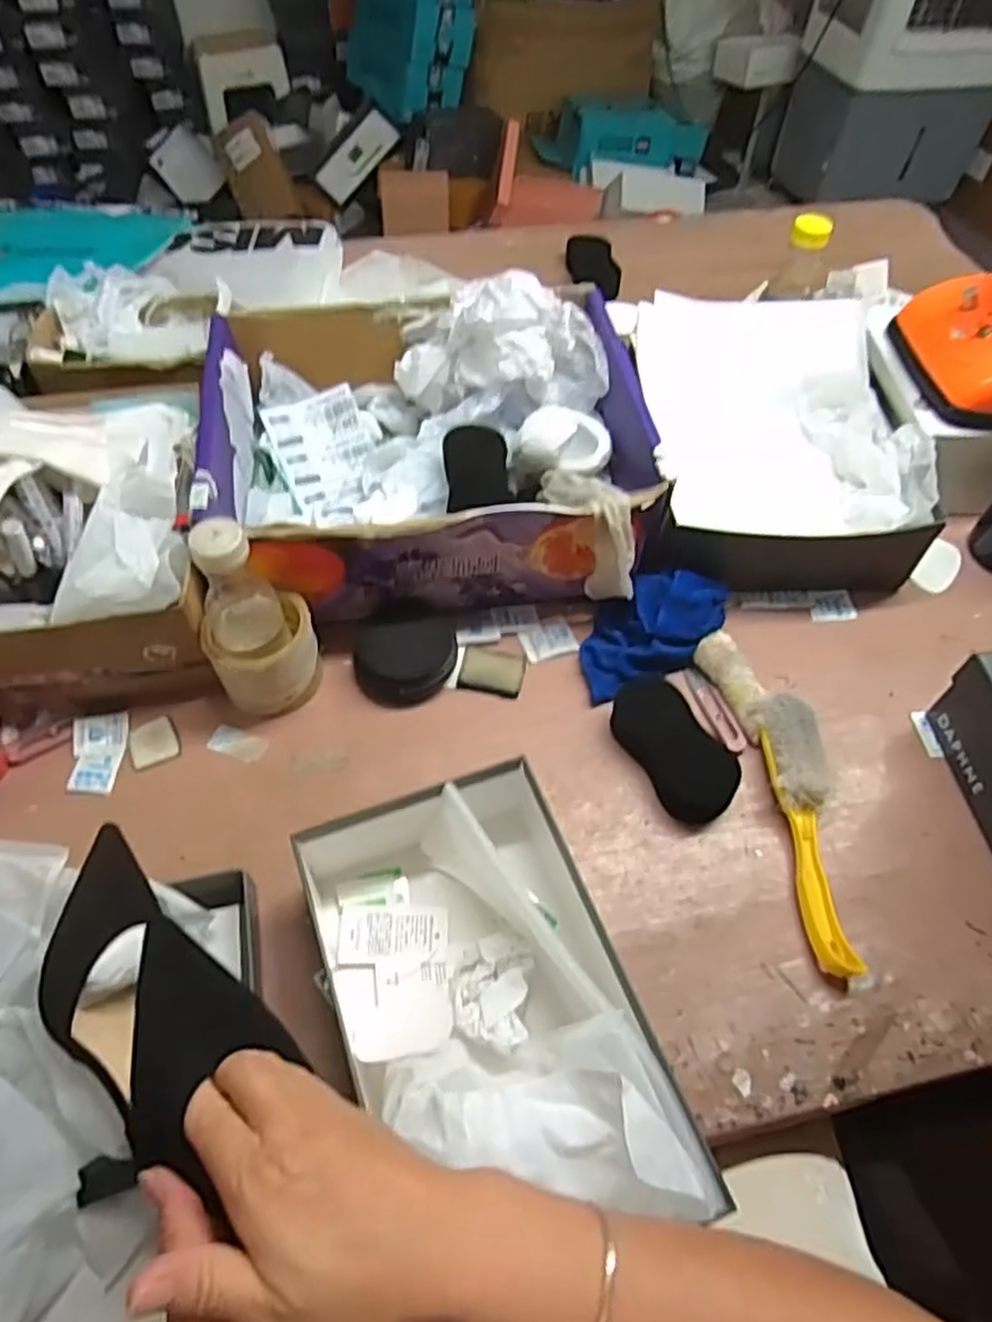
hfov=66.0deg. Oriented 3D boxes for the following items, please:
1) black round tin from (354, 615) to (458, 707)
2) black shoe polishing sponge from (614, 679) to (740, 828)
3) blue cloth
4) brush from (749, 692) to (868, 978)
[{"bbox_3d":[-0.085,-0.006,0.696,0.083,0.039,0.089,1,56,-1],"label":"black round tin"},{"bbox_3d":[0.151,0.073,0.655,0.062,0.029,0.129,-25,60,-17],"label":"black shoe polishing sponge"},{"bbox_3d":[0.145,-0.035,0.717,0.161,0.052,0.093,-23,60,-16],"label":"blue cloth"},{"bbox_3d":[0.253,0.130,0.613,0.043,0.037,0.227,-2,56,-2],"label":"brush"}]

